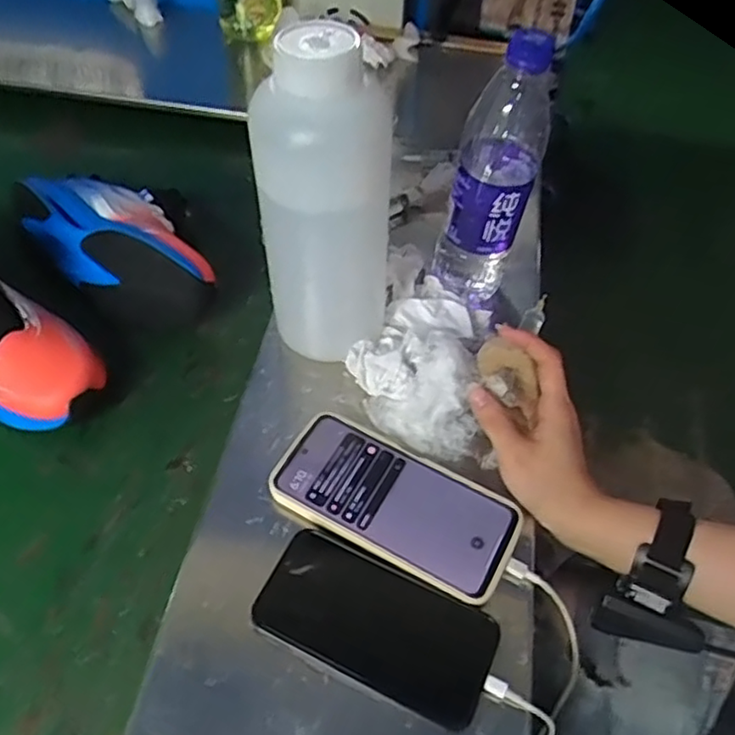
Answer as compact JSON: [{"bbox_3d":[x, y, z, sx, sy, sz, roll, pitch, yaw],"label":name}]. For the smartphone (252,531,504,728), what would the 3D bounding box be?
[{"bbox_3d":[0.005,0.162,0.426,0.148,0.007,0.074,21,56,14],"label":"smartphone"}]

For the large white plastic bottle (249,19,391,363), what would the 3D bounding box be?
[{"bbox_3d":[-0.030,-0.106,0.482,0.073,0.249,0.075,27,57,18],"label":"large white plastic bottle"}]

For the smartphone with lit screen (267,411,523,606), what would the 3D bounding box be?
[{"bbox_3d":[0.020,0.094,0.477,0.171,0.011,0.083,25,57,16],"label":"smartphone with lit screen"}]

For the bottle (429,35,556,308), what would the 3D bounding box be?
[{"bbox_3d":[0.098,-0.161,0.535,0.076,0.207,0.080,12,54,8],"label":"bottle"}]

